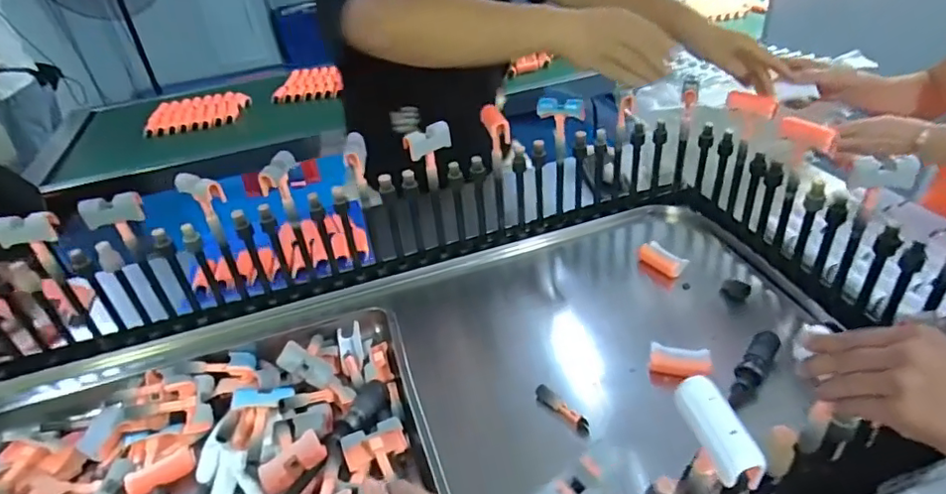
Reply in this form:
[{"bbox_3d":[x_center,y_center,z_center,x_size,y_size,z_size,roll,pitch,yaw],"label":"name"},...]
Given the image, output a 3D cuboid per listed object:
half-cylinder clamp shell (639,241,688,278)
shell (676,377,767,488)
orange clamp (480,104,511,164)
[{"bbox_3d":[0.310,0.018,0.913,0.037,0.027,0.079,-28,39,-31],"label":"half-cylinder clamp shell"},{"bbox_3d":[0.171,0.130,0.394,0.034,0.027,0.078,-15,55,-14],"label":"shell"},{"bbox_3d":[0.037,-0.176,0.888,0.039,0.086,0.066,-7,33,-2],"label":"orange clamp"}]

